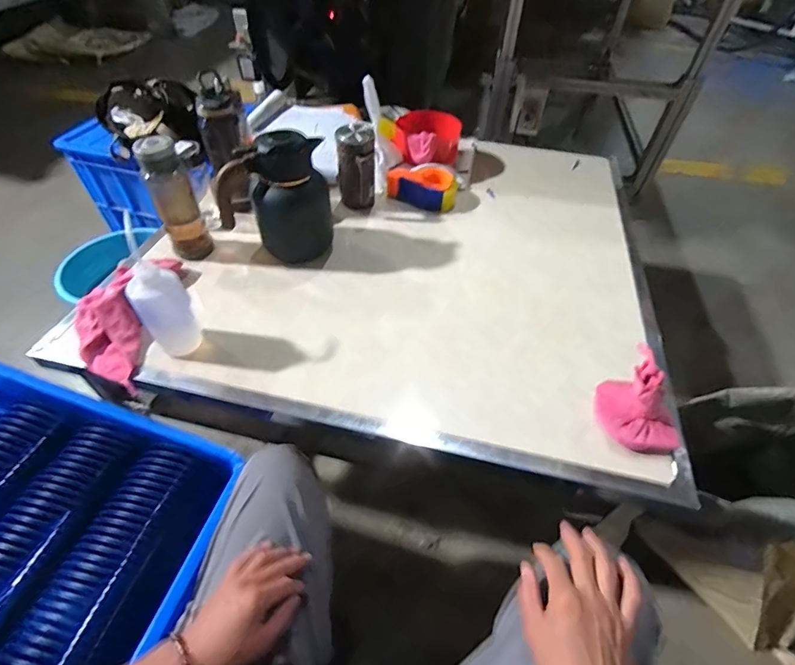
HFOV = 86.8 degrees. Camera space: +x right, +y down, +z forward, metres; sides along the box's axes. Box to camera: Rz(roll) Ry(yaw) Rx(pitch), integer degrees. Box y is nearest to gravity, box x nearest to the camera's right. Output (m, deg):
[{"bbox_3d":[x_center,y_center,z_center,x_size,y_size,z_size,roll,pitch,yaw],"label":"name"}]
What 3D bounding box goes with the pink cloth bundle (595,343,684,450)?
[{"bbox_3d":[0.352,0.101,0.605,0.085,0.106,0.125,-23,53,-20],"label":"pink cloth bundle"}]

